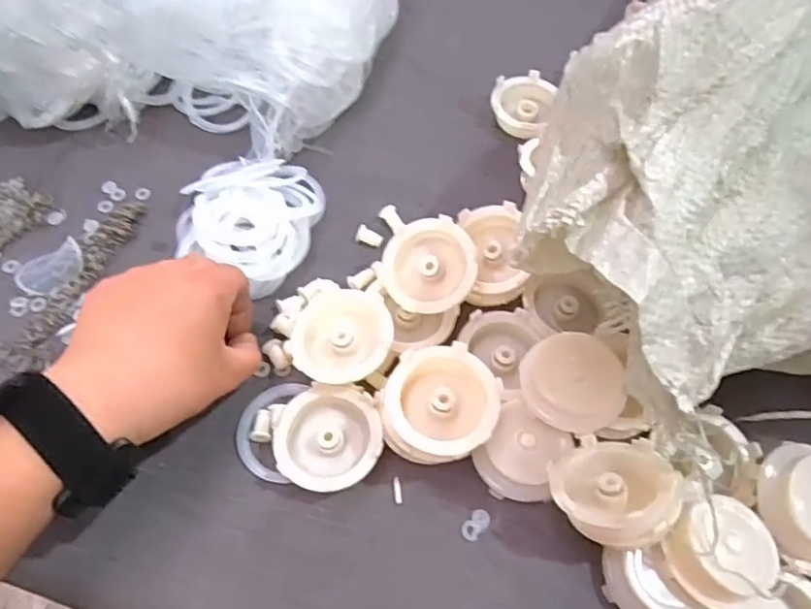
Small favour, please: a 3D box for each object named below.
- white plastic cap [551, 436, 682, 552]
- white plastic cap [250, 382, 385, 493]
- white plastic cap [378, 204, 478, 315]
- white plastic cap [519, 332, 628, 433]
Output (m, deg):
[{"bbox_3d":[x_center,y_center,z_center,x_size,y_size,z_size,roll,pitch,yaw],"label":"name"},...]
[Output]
[{"bbox_3d":[0.099,0.087,0.284,0.054,0.022,0.054,-13,42,12],"label":"white plastic cap"},{"bbox_3d":[-0.043,0.071,0.311,0.061,0.023,0.054,-18,63,-12],"label":"white plastic cap"},{"bbox_3d":[0.011,-0.024,0.345,0.059,0.015,0.054,0,89,13],"label":"white plastic cap"},{"bbox_3d":[0.087,0.041,0.312,0.051,0.016,0.051,-6,64,13],"label":"white plastic cap"}]

